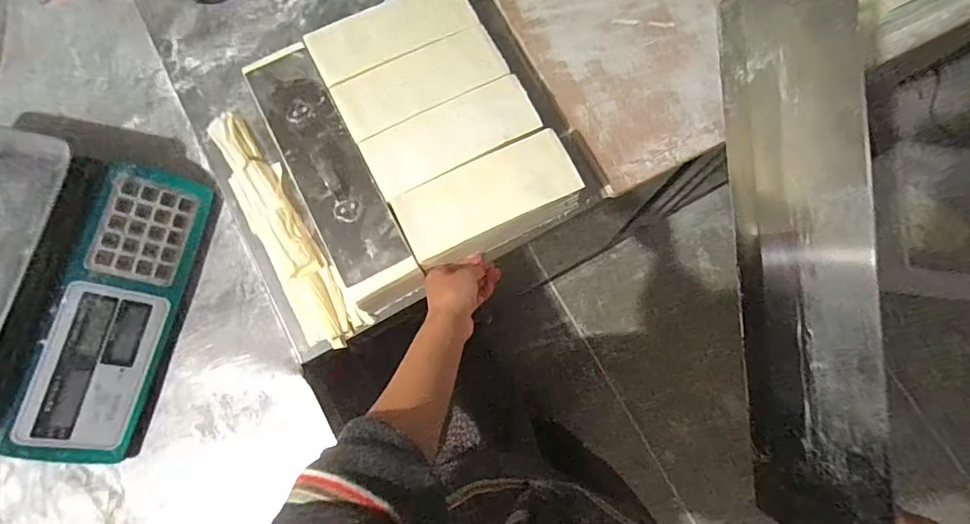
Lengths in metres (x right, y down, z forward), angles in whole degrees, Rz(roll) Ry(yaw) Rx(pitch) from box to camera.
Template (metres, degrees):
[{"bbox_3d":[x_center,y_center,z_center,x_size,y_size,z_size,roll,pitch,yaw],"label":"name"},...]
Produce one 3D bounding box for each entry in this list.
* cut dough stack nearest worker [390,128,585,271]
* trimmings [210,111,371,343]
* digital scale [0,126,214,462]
[{"bbox_3d":[0.004,-0.070,0.579,0.205,0.072,0.088,-25,78,-5],"label":"cut dough stack nearest worker"},{"bbox_3d":[-0.261,-0.043,0.611,0.071,0.032,0.334,-33,79,-6],"label":"trimmings"},{"bbox_3d":[-0.553,0.027,0.562,0.345,0.113,0.343,12,77,2],"label":"digital scale"}]

